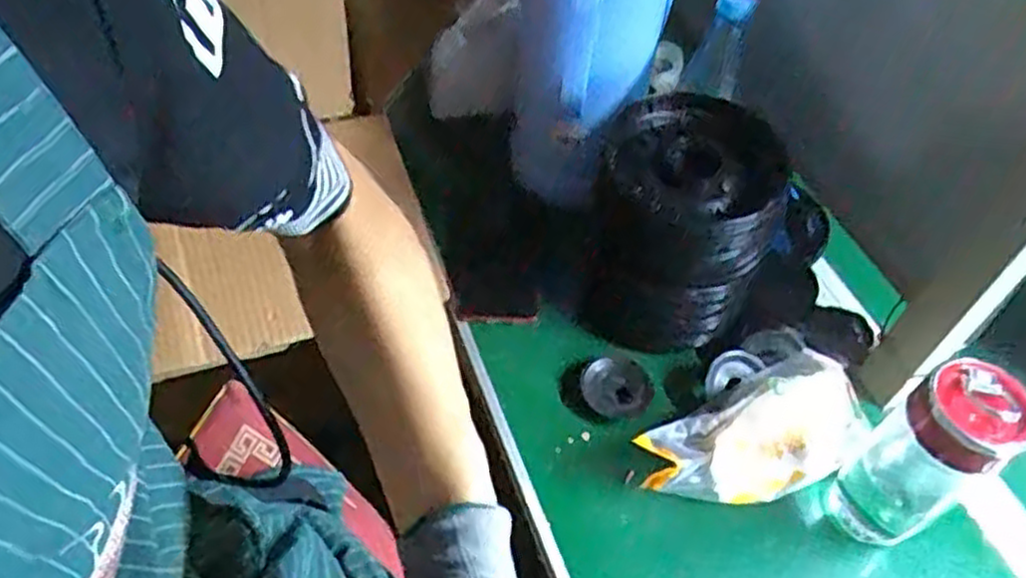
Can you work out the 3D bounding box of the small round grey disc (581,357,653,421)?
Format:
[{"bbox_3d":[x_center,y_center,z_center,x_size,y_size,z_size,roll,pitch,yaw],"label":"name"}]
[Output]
[{"bbox_3d":[0.089,0.084,0.651,0.055,0.010,0.058,3,51,-3],"label":"small round grey disc"}]

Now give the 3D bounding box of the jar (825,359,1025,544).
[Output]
[{"bbox_3d":[0.292,0.114,0.534,0.071,0.152,0.066,3,51,-3],"label":"jar"}]

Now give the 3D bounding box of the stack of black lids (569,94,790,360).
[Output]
[{"bbox_3d":[0.135,-0.047,0.671,0.154,0.221,0.131,14,51,6],"label":"stack of black lids"}]

